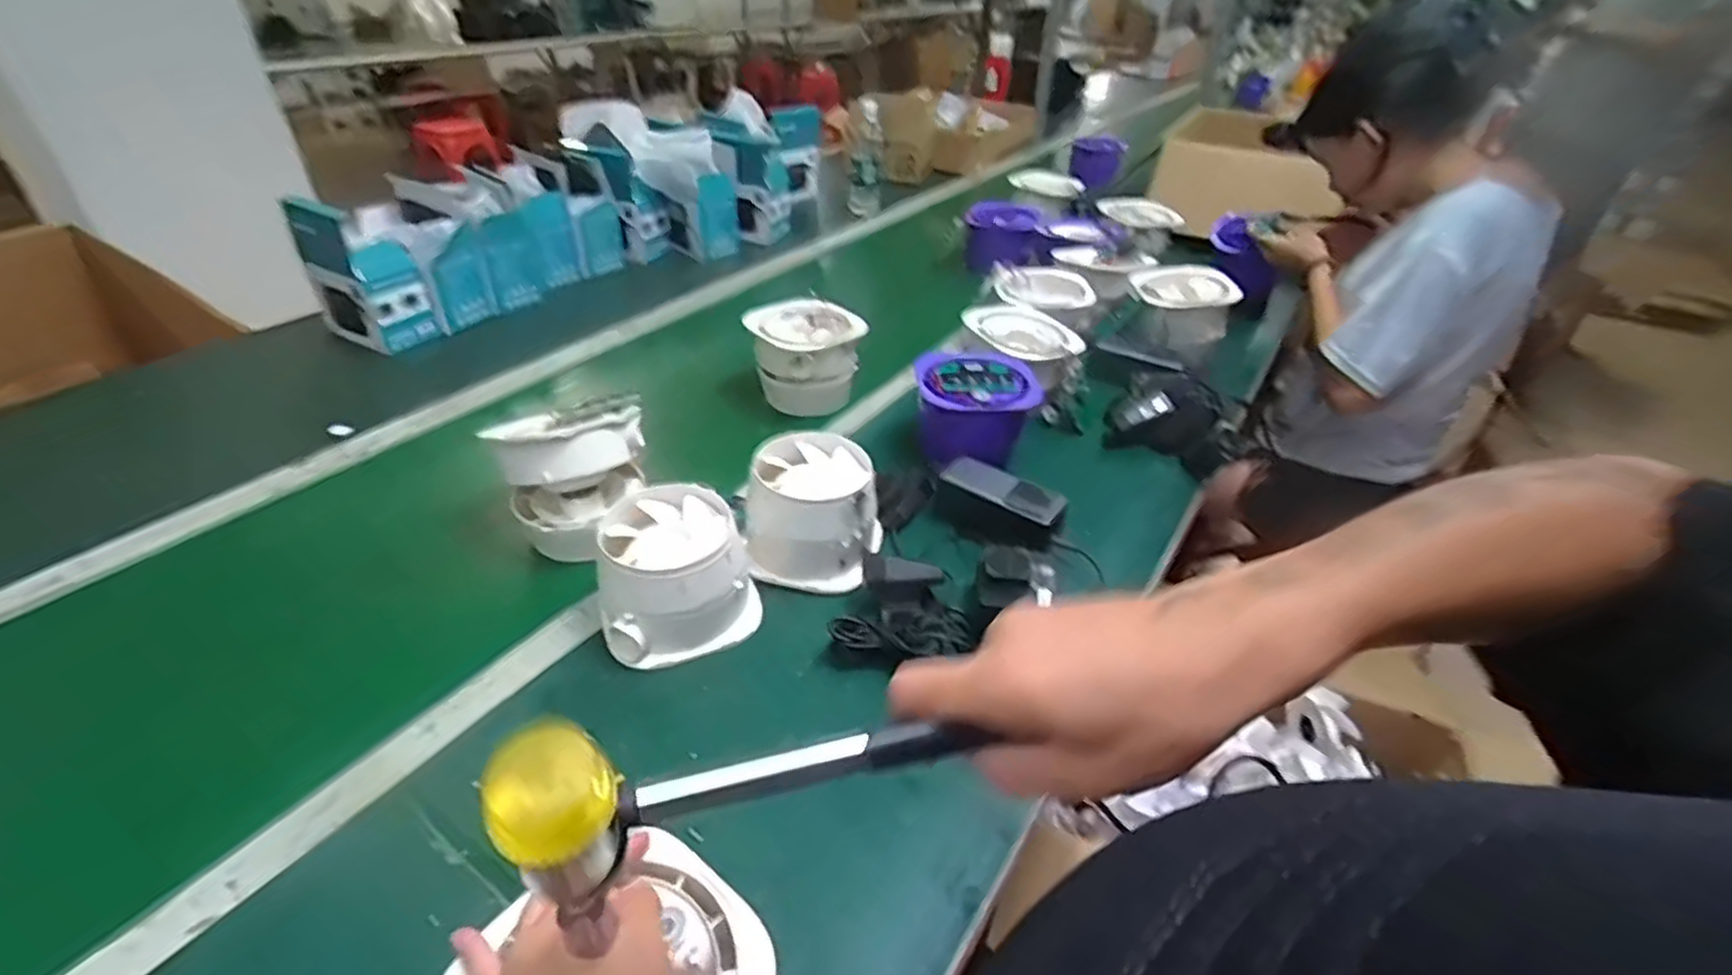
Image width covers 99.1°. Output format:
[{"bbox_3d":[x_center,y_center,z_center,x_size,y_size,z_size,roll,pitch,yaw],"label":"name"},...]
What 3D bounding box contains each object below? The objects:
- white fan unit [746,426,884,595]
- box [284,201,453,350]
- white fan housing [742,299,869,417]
[{"bbox_3d":[-0.054,0.024,0.741,0.133,0.101,0.126,6,37,6],"label":"white fan unit"},{"bbox_3d":[-0.718,-0.306,1.052,0.131,0.190,0.099,21,41,23],"label":"box"},{"bbox_3d":[-0.088,-0.175,1.011,0.129,0.120,0.132,-23,44,-29],"label":"white fan housing"}]

